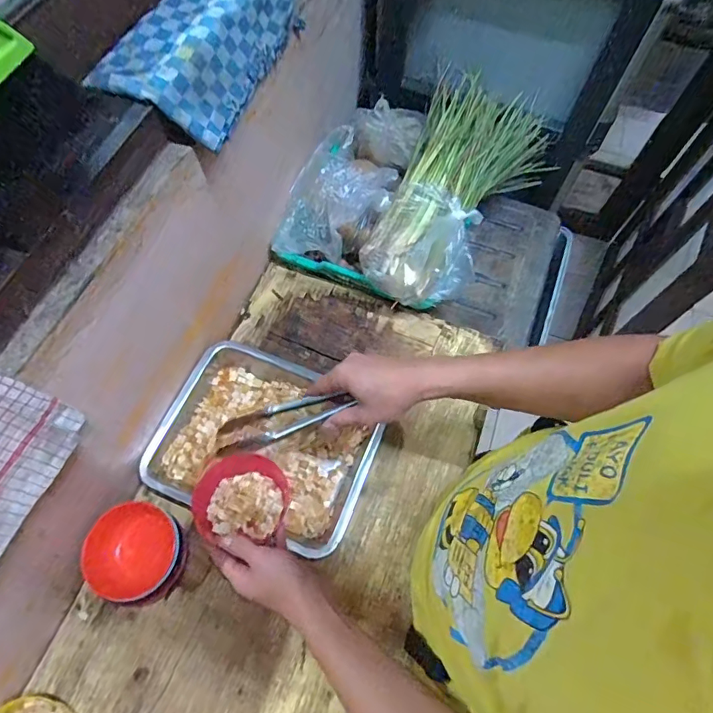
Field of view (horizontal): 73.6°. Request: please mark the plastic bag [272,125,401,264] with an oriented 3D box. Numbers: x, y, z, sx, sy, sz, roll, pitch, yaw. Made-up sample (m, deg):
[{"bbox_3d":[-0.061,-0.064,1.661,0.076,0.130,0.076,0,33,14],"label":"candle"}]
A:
[{"bbox_3d":[-0.026,-0.285,0.851,0.175,0.110,0.231,18,64,6],"label":"plastic bag"}]

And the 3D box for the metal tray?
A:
[{"bbox_3d":[-0.138,0.123,0.710,0.317,0.045,0.240,20,65,10],"label":"metal tray"}]

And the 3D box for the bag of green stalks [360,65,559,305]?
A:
[{"bbox_3d":[0.201,-0.297,0.881,0.233,0.116,0.531,20,65,7],"label":"bag of green stalks"}]

